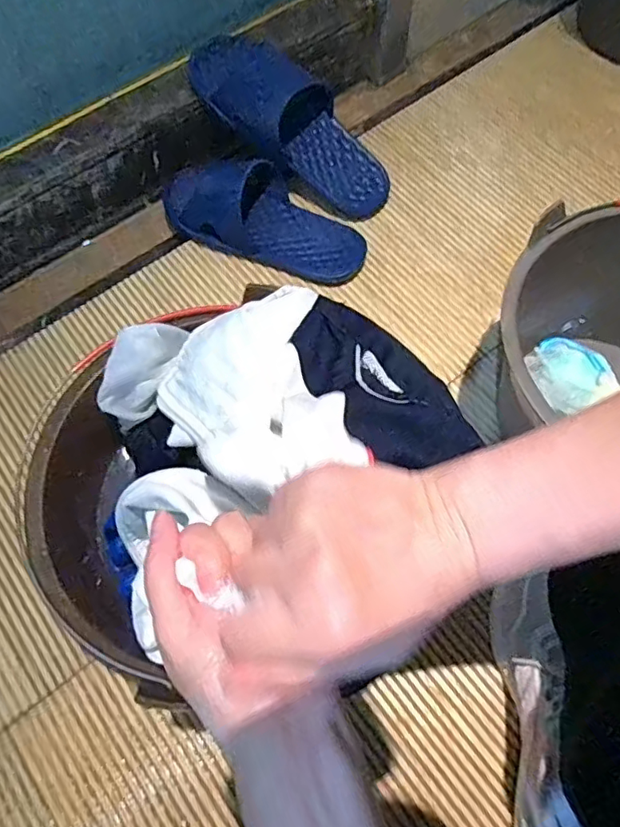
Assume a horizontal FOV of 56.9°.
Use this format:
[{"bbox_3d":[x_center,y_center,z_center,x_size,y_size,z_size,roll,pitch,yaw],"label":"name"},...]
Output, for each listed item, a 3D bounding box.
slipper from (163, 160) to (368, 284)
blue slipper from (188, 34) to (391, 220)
[{"bbox_3d":[-0.058,-0.240,0.690,0.262,0.062,0.104,19,69,9],"label":"slipper"},{"bbox_3d":[-0.015,-0.349,0.696,0.277,0.057,0.108,35,69,-17],"label":"blue slipper"}]

